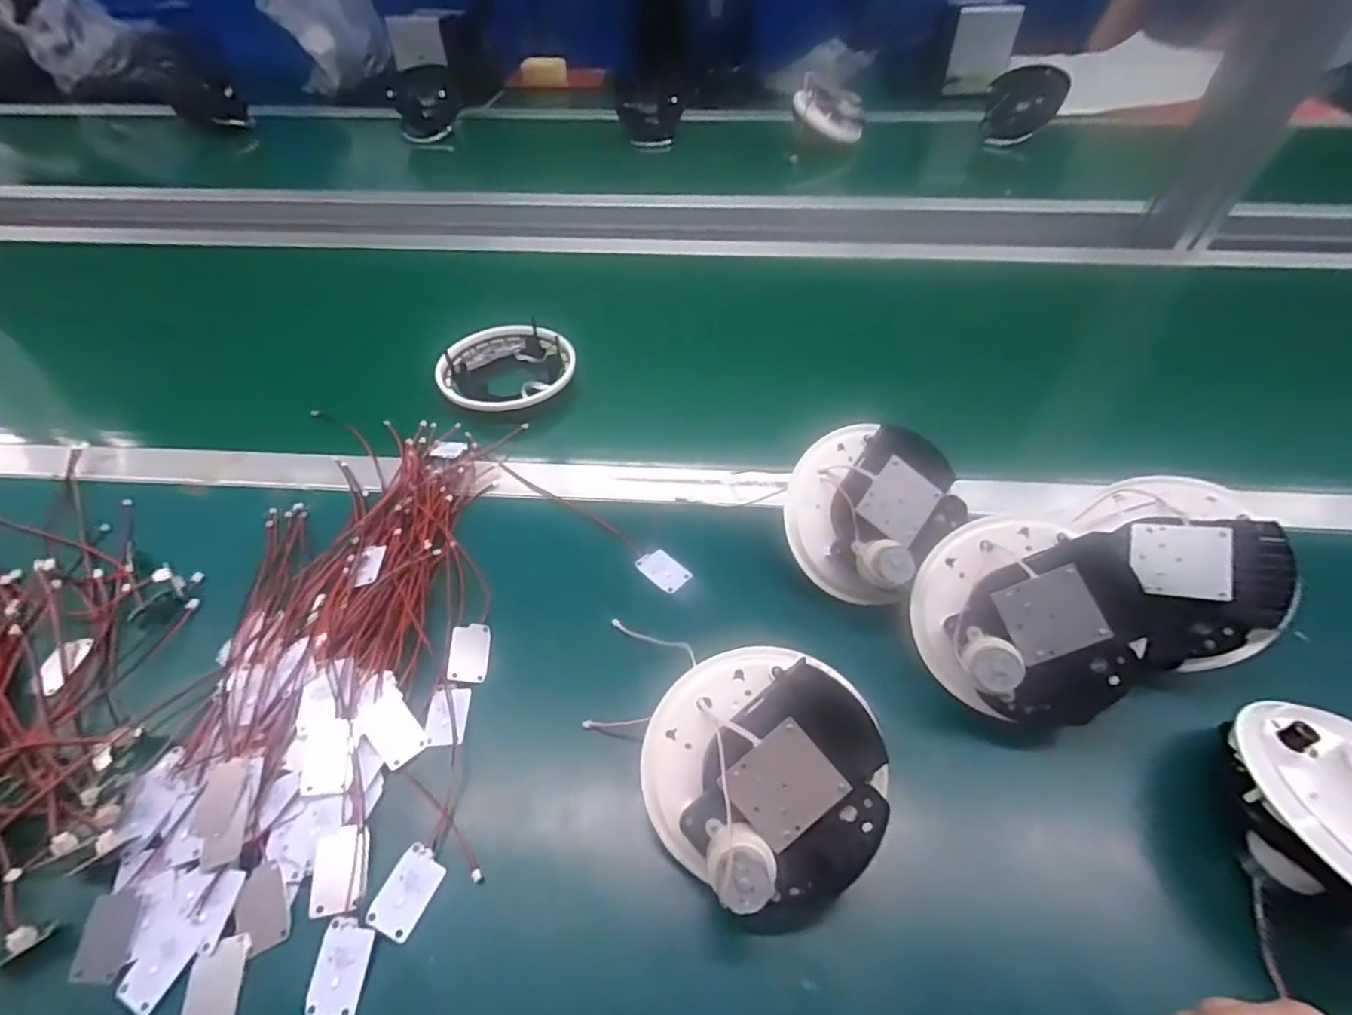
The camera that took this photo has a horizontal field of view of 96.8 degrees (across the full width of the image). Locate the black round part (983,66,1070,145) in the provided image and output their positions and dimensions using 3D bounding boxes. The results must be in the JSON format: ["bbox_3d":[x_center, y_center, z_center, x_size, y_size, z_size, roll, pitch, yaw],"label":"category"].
[{"bbox_3d":[0.618,-0.732,1.072,0.037,0.130,0.150,14,63,-41],"label":"black round part"}]

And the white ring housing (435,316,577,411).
[{"bbox_3d":[-0.171,-0.145,0.608,0.131,0.030,0.113,-13,49,-11],"label":"white ring housing"}]

